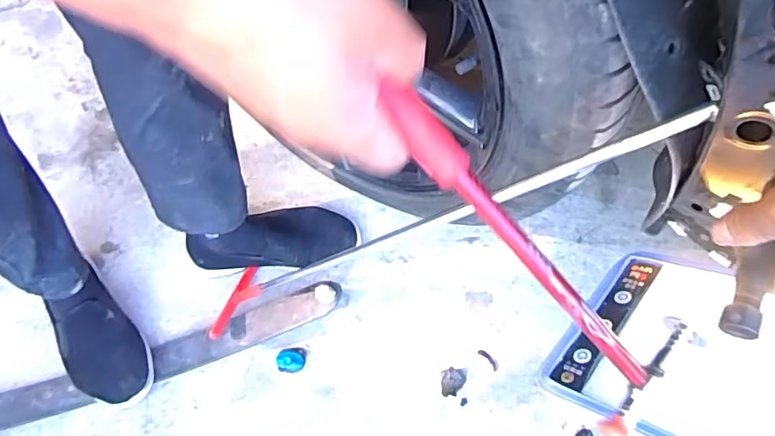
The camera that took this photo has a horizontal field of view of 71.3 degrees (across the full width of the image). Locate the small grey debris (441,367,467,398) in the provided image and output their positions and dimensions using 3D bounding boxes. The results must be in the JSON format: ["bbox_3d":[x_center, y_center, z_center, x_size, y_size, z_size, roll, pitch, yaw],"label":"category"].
[{"bbox_3d":[0.093,0.233,0.764,0.033,0.007,0.037,8,64,3],"label":"small grey debris"}]

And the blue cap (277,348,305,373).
[{"bbox_3d":[-0.138,0.203,0.770,0.038,0.015,0.031,5,64,2],"label":"blue cap"}]

